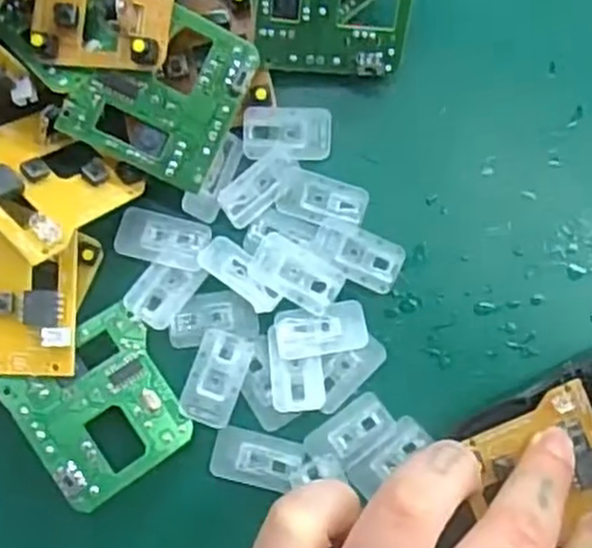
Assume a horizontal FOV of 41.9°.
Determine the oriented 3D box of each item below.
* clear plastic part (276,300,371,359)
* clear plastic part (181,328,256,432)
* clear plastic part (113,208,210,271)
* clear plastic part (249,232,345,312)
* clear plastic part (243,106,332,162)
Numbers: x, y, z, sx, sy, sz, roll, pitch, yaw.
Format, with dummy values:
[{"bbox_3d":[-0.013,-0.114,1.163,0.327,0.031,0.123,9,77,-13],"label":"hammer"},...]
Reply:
[{"bbox_3d":[0.008,0.017,0.235,0.028,0.004,0.015,-9,87,-5],"label":"clear plastic part"},{"bbox_3d":[-0.024,0.031,0.233,0.016,0.006,0.028,19,85,-3],"label":"clear plastic part"},{"bbox_3d":[-0.041,-0.011,0.236,0.027,0.006,0.015,14,85,-4],"label":"clear plastic part"},{"bbox_3d":[0.000,0.000,0.235,0.028,0.004,0.015,31,84,-2],"label":"clear plastic part"},{"bbox_3d":[-0.002,-0.043,0.237,0.027,0.005,0.016,-3,86,-5],"label":"clear plastic part"}]

